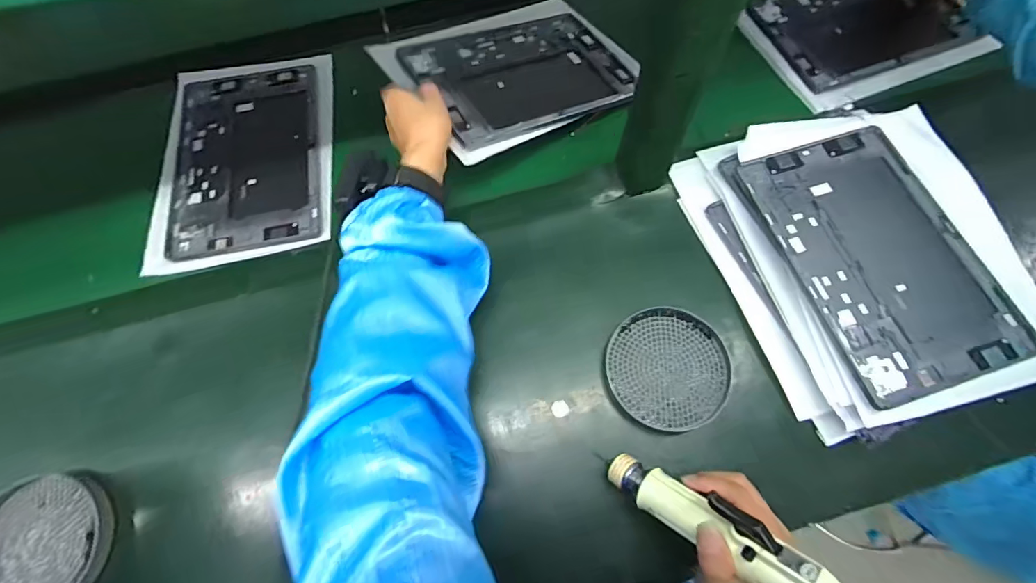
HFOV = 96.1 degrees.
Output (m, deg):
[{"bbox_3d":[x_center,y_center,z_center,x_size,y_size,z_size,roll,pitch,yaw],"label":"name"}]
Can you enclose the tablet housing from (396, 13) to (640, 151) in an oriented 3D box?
[{"bbox_3d":[0.006,-0.261,0.553,0.253,0.011,0.180,-27,68,-23],"label":"tablet housing"}]

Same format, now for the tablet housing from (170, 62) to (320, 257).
[{"bbox_3d":[-0.320,-0.162,0.553,0.165,0.007,0.260,-10,67,-3],"label":"tablet housing"}]

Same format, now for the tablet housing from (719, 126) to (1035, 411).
[{"bbox_3d":[0.332,-0.038,0.434,0.161,0.010,0.253,-18,71,-4],"label":"tablet housing"}]

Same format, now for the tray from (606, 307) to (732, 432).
[{"bbox_3d":[0.141,0.070,0.438,0.108,0.012,0.112,-1,67,1],"label":"tray"}]

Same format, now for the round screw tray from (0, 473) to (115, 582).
[{"bbox_3d":[-0.414,0.220,0.402,0.116,0.020,0.108,-1,67,1],"label":"round screw tray"}]

